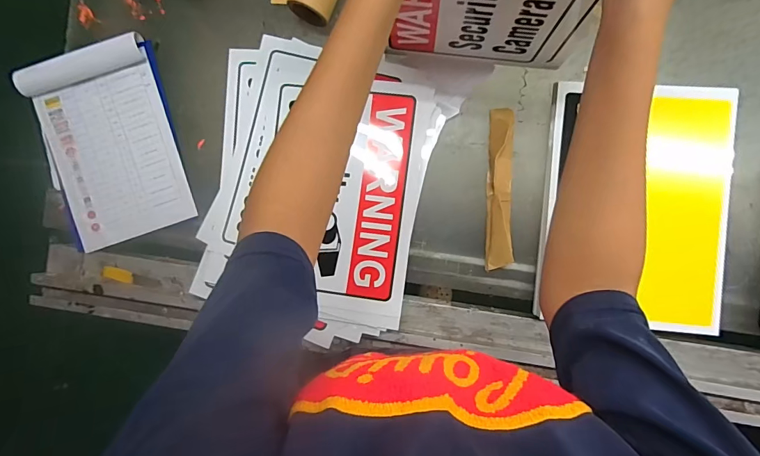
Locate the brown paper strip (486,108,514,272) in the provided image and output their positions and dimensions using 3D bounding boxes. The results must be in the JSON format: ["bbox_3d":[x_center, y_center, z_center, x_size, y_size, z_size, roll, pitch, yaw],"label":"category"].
[{"bbox_3d":[0.184,-0.059,0.609,0.037,0.024,0.243,0,90,5],"label":"brown paper strip"}]

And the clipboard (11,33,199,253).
[{"bbox_3d":[-0.456,-0.141,0.660,0.230,0.025,0.320,-16,88,5],"label":"clipboard"}]

